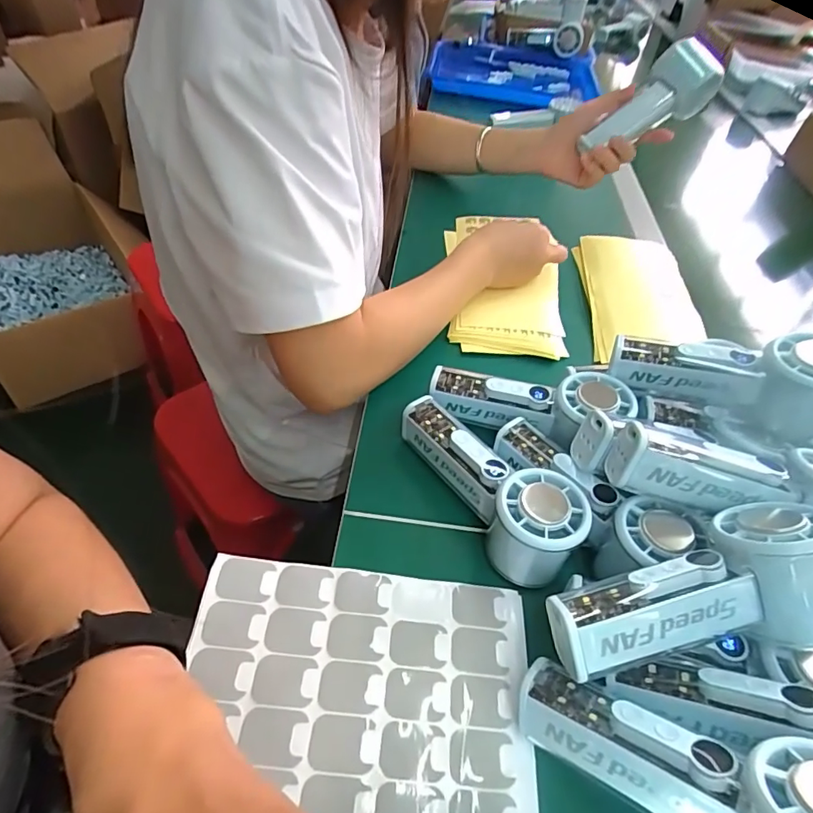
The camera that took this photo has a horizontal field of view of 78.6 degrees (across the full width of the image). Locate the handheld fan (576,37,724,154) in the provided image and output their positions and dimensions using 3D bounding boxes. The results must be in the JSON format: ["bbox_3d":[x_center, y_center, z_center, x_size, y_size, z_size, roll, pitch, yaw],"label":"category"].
[{"bbox_3d":[0.282,-0.348,0.573,0.147,0.072,0.042,-27,46,15],"label":"handheld fan"}]

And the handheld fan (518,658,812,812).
[{"bbox_3d":[0.128,0.167,0.224,0.151,0.055,0.061,5,36,43],"label":"handheld fan"}]

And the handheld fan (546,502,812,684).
[{"bbox_3d":[0.151,0.097,0.257,0.150,0.048,0.069,-18,49,1],"label":"handheld fan"}]

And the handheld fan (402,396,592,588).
[{"bbox_3d":[0.054,0.052,0.348,0.060,0.060,0.158,-24,54,-27],"label":"handheld fan"}]

